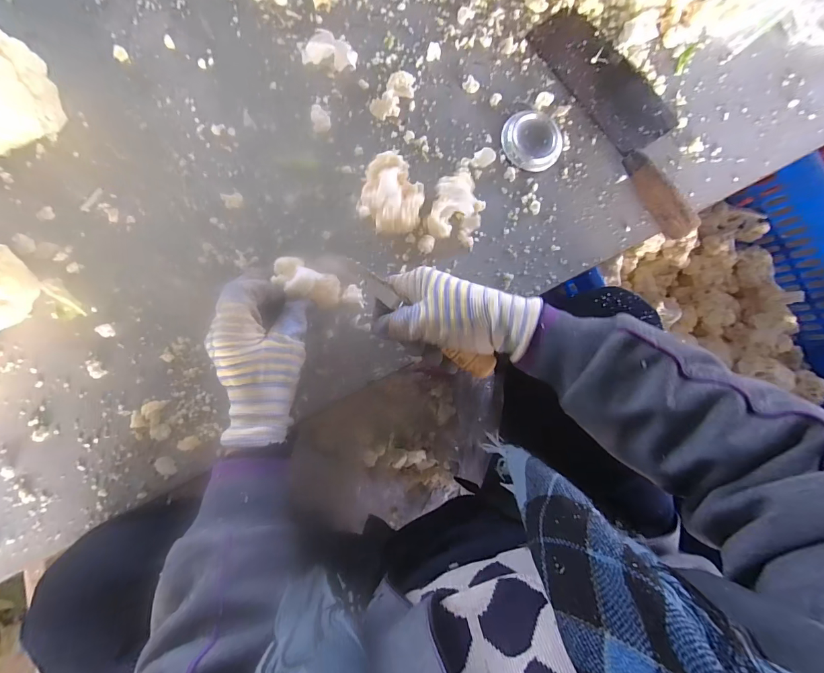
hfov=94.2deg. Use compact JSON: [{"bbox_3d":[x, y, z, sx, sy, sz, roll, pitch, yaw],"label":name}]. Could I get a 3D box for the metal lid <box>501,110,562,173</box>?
[{"bbox_3d":[0.123,-0.198,0.388,0.060,0.012,0.056,1,86,-8],"label":"metal lid"}]

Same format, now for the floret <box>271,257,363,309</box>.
[{"bbox_3d":[-0.079,-0.043,0.332,0.077,0.031,0.032,20,84,-27],"label":"floret"}]

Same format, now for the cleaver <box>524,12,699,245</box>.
[{"bbox_3d":[0.229,-0.232,0.394,0.088,0.034,0.258,-34,91,-9],"label":"cleaver"}]

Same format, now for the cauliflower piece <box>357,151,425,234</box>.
[{"bbox_3d":[-0.018,-0.128,0.351,0.054,0.046,0.073,12,85,-7],"label":"cauliflower piece"}]

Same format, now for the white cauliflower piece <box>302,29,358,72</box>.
[{"bbox_3d":[-0.078,-0.271,0.365,0.053,0.020,0.025,14,84,7],"label":"white cauliflower piece"}]

